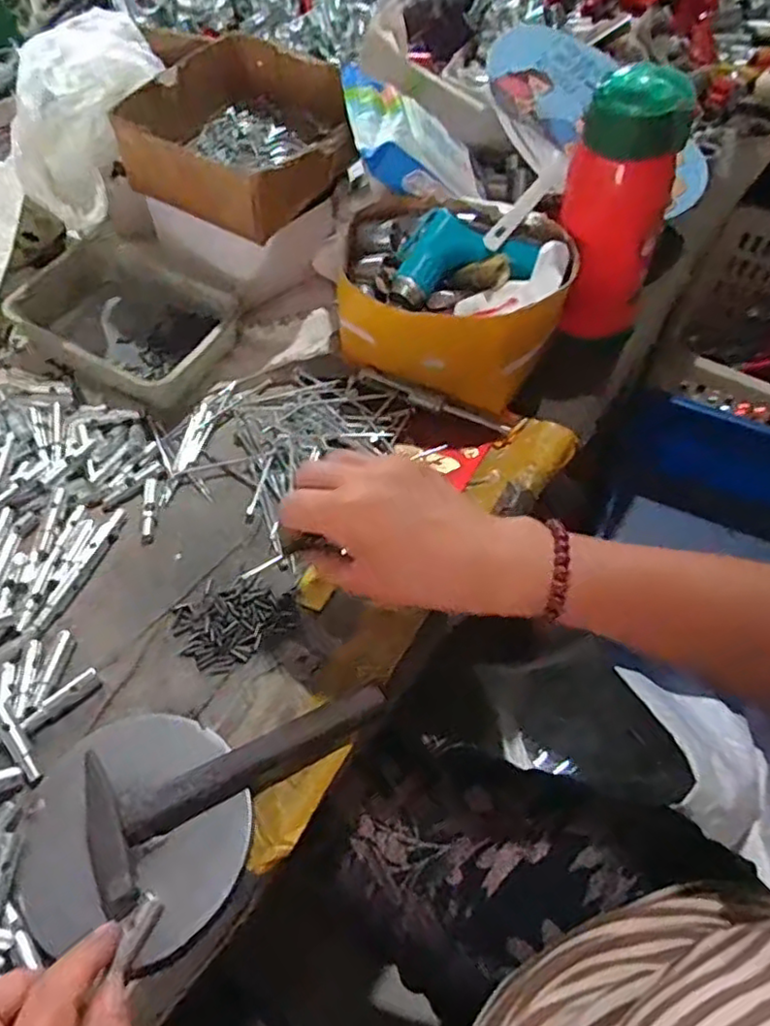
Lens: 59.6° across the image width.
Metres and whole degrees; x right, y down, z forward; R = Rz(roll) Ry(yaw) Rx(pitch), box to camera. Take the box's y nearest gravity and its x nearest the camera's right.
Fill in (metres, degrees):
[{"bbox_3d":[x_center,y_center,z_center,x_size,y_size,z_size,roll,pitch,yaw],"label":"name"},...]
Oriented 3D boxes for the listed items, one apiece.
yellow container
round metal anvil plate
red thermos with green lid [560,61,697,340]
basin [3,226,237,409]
[{"bbox_3d":[0.048,-0.179,0.561,0.191,0.107,0.152,26,60,16],"label":"yellow container"},{"bbox_3d":[-0.138,0.175,0.377,0.125,0.021,0.120,0,57,0],"label":"round metal anvil plate"},{"bbox_3d":[0.184,-0.235,0.536,0.073,0.193,0.063,-2,57,-2],"label":"red thermos with green lid"},{"bbox_3d":[-0.231,-0.170,0.600,0.186,0.060,0.132,31,62,19],"label":"basin"}]

